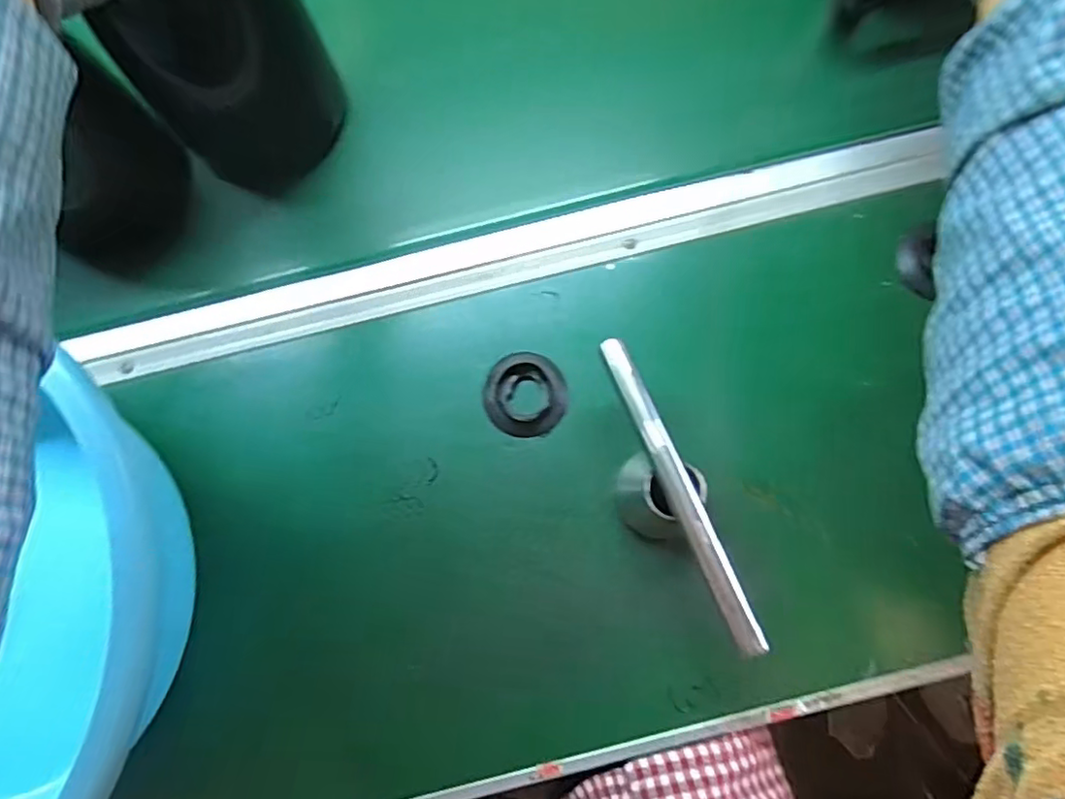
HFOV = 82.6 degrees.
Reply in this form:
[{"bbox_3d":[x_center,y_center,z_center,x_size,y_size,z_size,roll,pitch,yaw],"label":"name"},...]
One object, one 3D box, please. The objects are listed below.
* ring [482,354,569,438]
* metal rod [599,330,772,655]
[{"bbox_3d":[-0.005,-0.004,0.432,0.058,0.012,0.060,4,84,3],"label":"ring"},{"bbox_3d":[0.089,0.054,0.364,0.017,0.017,0.198,-23,84,0],"label":"metal rod"}]

